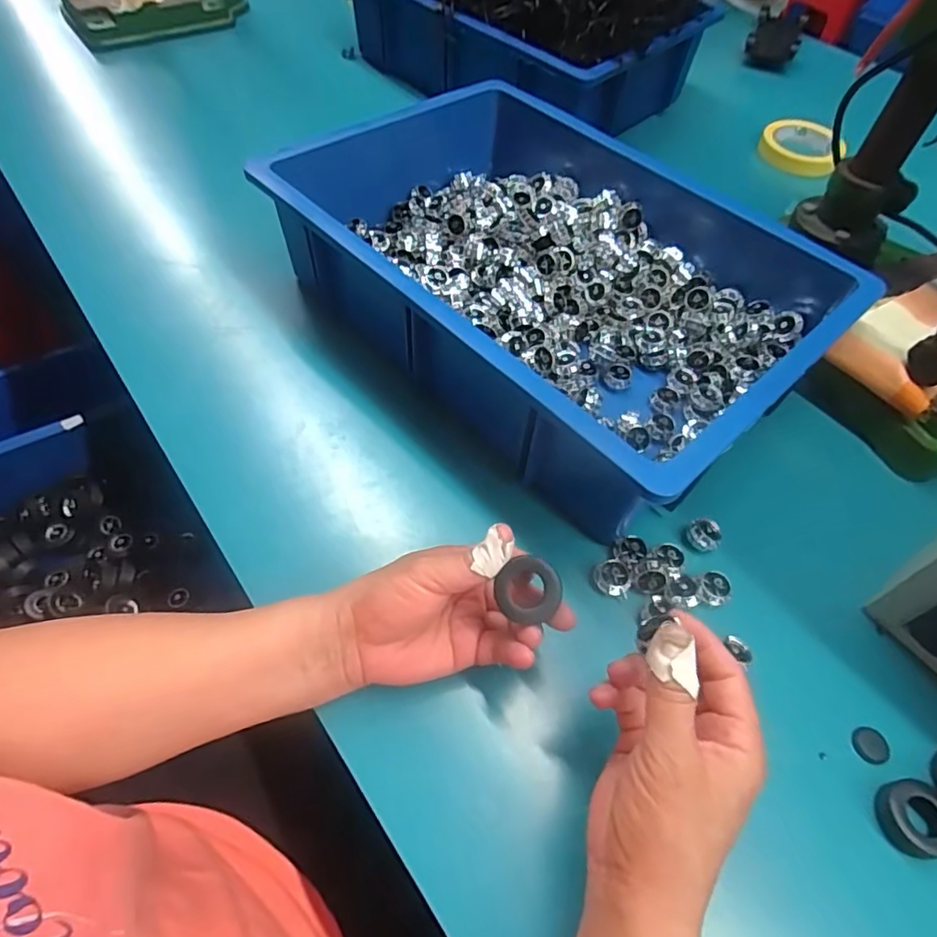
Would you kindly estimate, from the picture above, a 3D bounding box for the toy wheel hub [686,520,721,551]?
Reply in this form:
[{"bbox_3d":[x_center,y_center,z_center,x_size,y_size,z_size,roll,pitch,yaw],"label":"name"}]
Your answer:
[{"bbox_3d":[0.173,0.049,0.424,0.022,0.015,0.019,34,62,19],"label":"toy wheel hub"}]

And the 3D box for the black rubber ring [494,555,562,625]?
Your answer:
[{"bbox_3d":[0.035,0.067,0.326,0.034,0.007,0.034,0,84,-2],"label":"black rubber ring"}]

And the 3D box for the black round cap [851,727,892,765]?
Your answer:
[{"bbox_3d":[0.250,0.173,0.358,0.019,0.006,0.021,-7,57,-6],"label":"black round cap"}]

